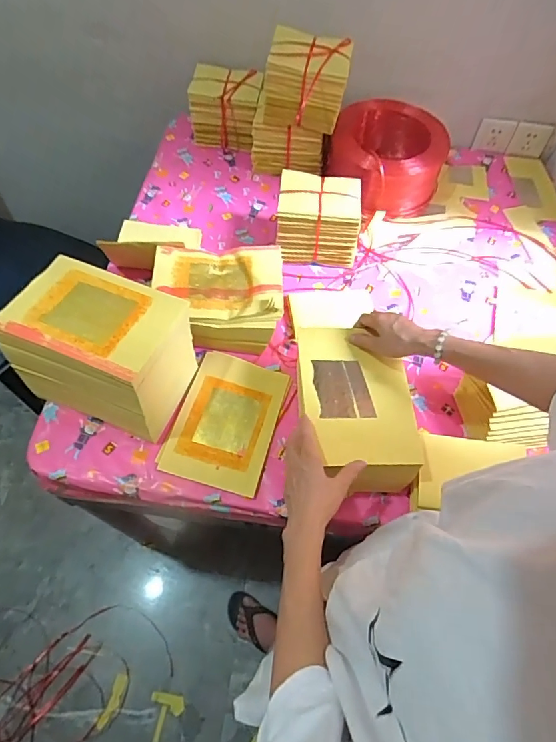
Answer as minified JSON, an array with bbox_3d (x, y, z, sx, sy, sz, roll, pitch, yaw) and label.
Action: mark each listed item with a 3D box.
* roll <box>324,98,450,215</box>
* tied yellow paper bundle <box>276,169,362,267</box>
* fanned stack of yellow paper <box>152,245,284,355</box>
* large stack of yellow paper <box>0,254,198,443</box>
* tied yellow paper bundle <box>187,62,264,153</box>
[{"bbox_3d":[0.253,-0.498,1.054,0.256,0.114,0.261,17,60,6],"label":"roll"},{"bbox_3d":[0.082,-0.311,0.940,0.166,0.137,0.120,3,60,-2],"label":"tied yellow paper bundle"},{"bbox_3d":[-0.110,-0.134,0.842,0.233,0.108,0.181,0,60,-3],"label":"fanned stack of yellow paper"},{"bbox_3d":[-0.273,-0.040,0.726,0.243,0.161,0.188,17,60,7],"label":"large stack of yellow paper"},{"bbox_3d":[-0.124,-0.640,1.110,0.167,0.163,0.112,4,60,-1],"label":"tied yellow paper bundle"}]

